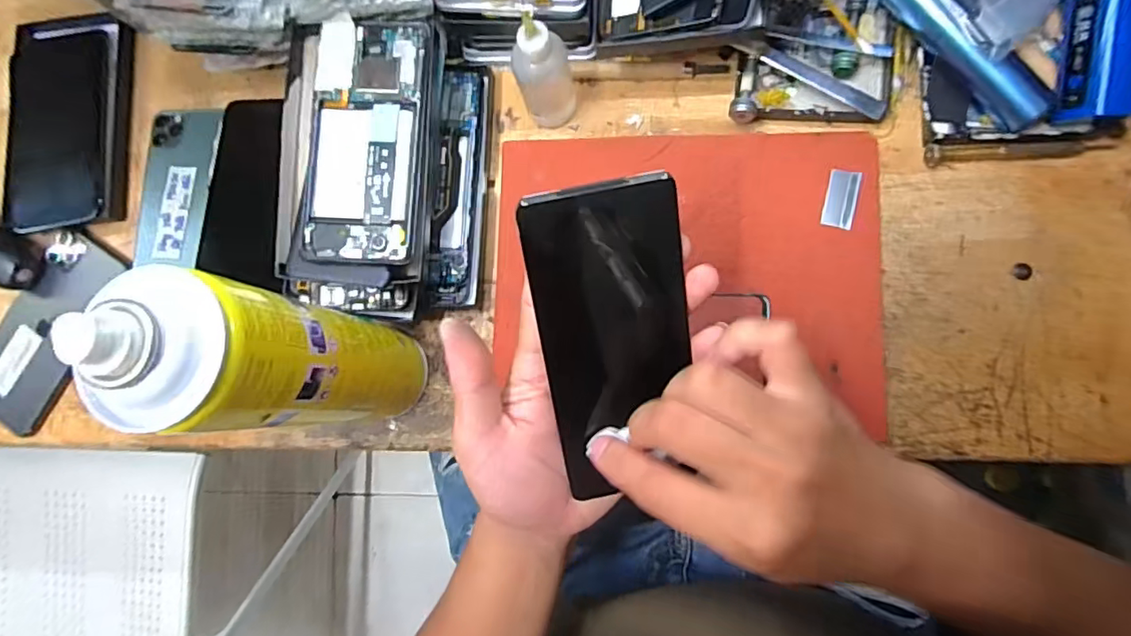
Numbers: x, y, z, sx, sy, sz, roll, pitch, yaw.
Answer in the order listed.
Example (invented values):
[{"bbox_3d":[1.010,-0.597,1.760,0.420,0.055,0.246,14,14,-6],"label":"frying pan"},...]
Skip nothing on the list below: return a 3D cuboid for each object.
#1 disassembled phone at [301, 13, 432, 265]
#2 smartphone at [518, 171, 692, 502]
[{"bbox_3d":[-0.127,-0.113,0.360,0.073,0.012,0.155,4,85,8],"label":"disassembled phone"},{"bbox_3d":[0.026,0.013,0.271,0.068,0.005,0.151,-11,111,-2],"label":"smartphone"}]

